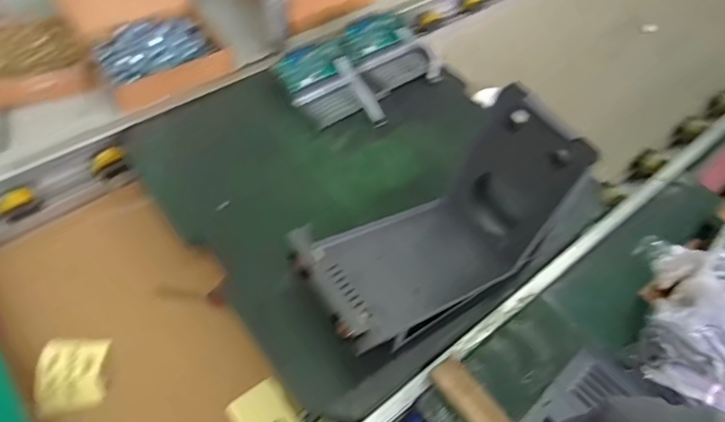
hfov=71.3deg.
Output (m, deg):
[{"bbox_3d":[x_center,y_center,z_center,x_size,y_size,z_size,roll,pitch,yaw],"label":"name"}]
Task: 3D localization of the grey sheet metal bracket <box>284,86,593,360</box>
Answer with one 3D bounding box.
[{"bbox_3d":[0.086,0.020,0.620,0.326,0.234,0.166,-29,61,-24],"label":"grey sheet metal bracket"}]

